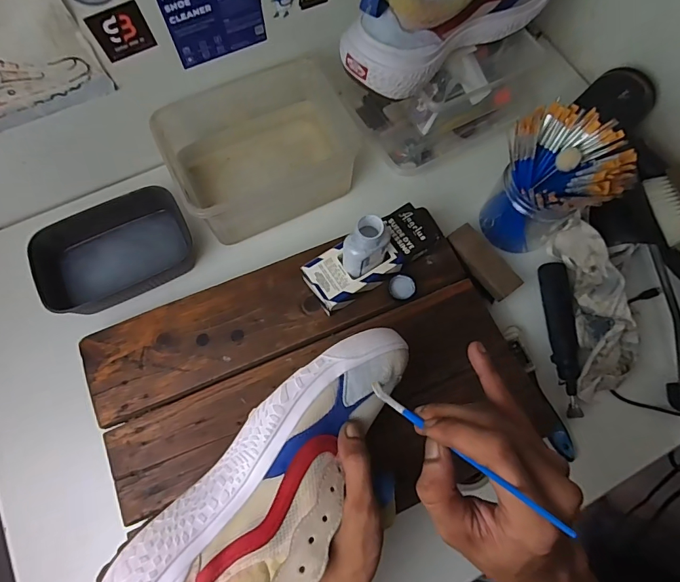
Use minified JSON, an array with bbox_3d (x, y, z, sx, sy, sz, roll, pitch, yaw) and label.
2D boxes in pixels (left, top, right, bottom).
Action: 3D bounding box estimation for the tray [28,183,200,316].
[{"bbox_3d":[-0.263,-0.048,0.491,0.172,0.045,0.109,-28,71,-14],"label":"tray"}]

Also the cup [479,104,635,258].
[{"bbox_3d":[0.225,-0.114,0.469,0.114,0.146,0.092,31,68,10],"label":"cup"}]

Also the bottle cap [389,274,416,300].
[{"bbox_3d":[0.068,-0.005,0.457,0.027,0.008,0.026,1,66,-3],"label":"bottle cap"}]

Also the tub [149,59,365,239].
[{"bbox_3d":[-0.103,-0.171,0.509,0.198,0.091,0.160,-27,71,-14],"label":"tub"}]

